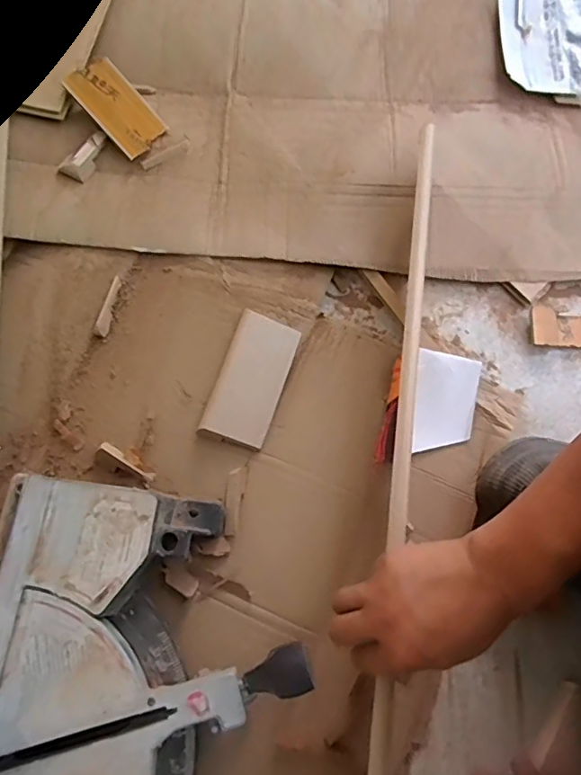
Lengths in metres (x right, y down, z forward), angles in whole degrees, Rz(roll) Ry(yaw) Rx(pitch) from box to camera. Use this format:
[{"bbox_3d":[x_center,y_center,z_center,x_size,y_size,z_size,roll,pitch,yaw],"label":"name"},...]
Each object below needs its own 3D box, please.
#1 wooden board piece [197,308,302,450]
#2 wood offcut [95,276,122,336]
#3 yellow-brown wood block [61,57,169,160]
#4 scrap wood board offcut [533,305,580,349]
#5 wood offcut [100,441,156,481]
[{"bbox_3d":[-0.041,-0.011,0.553,0.068,0.022,0.140,19,75,3],"label":"wooden board piece"},{"bbox_3d":[-0.199,-0.090,0.570,0.014,0.004,0.068,15,79,-4],"label":"wood offcut"},{"bbox_3d":[-0.203,-0.330,0.610,0.114,0.011,0.068,48,65,-6],"label":"yellow-brown wood block"},{"bbox_3d":[0.311,-0.070,0.597,0.063,0.010,0.048,1,74,-2],"label":"scrap wood board offcut"},{"bbox_3d":[-0.167,0.075,0.528,0.064,0.011,0.010,32,76,7],"label":"wood offcut"}]

